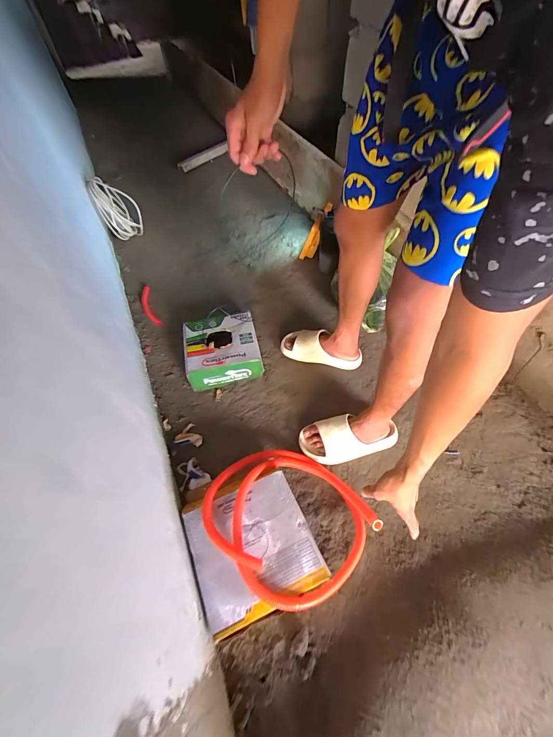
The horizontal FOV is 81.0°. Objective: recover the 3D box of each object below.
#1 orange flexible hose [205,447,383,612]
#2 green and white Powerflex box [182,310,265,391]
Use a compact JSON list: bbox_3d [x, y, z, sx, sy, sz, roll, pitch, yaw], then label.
[{"bbox_3d":[0.018,0.326,0.744,0.366,0.197,0.314,31,61,23],"label":"orange flexible hose"},{"bbox_3d":[-0.186,-0.065,1.102,0.241,0.082,0.245,-12,54,-5],"label":"green and white Powerflex box"}]

